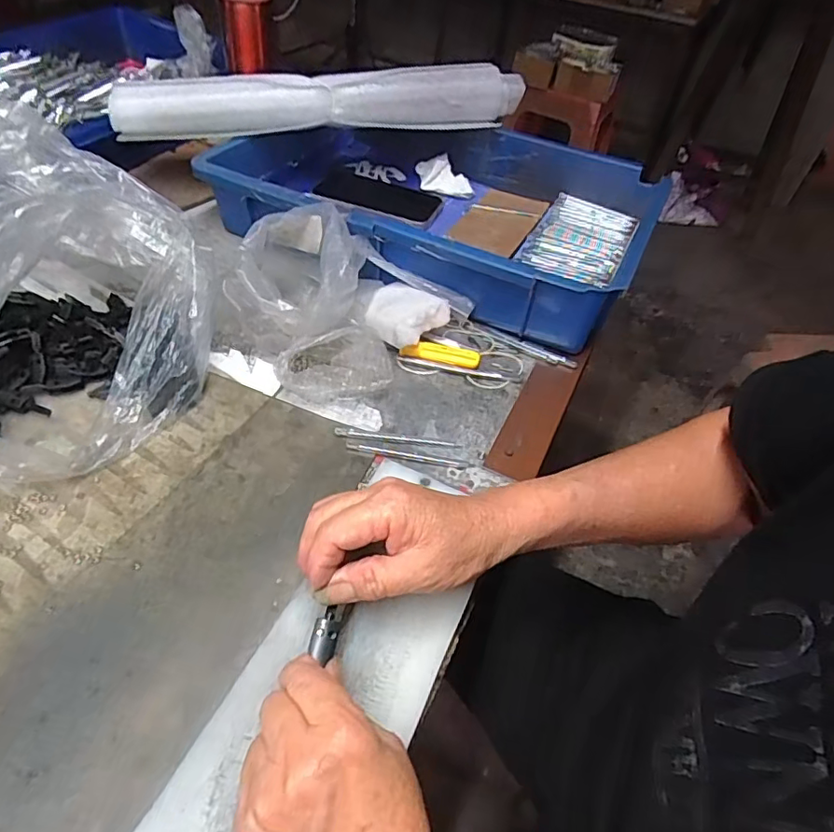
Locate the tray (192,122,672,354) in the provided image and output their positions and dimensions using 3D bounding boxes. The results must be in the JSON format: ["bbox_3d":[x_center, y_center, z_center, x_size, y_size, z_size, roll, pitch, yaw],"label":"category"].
[{"bbox_3d":[0.020,-0.225,0.604,0.429,0.087,0.278,21,48,12],"label":"tray"}]

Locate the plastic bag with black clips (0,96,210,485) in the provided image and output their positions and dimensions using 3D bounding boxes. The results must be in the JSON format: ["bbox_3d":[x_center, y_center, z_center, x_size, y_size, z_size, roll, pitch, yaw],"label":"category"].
[{"bbox_3d":[-0.250,-0.093,0.412,0.178,0.143,0.241,-16,50,-21],"label":"plastic bag with black clips"}]

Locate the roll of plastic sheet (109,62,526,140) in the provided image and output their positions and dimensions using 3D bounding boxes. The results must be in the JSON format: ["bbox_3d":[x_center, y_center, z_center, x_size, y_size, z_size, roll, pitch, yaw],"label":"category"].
[{"bbox_3d":[-0.091,-0.339,0.598,0.433,0.055,0.047,-8,49,-15],"label":"roll of plastic sheet"}]

